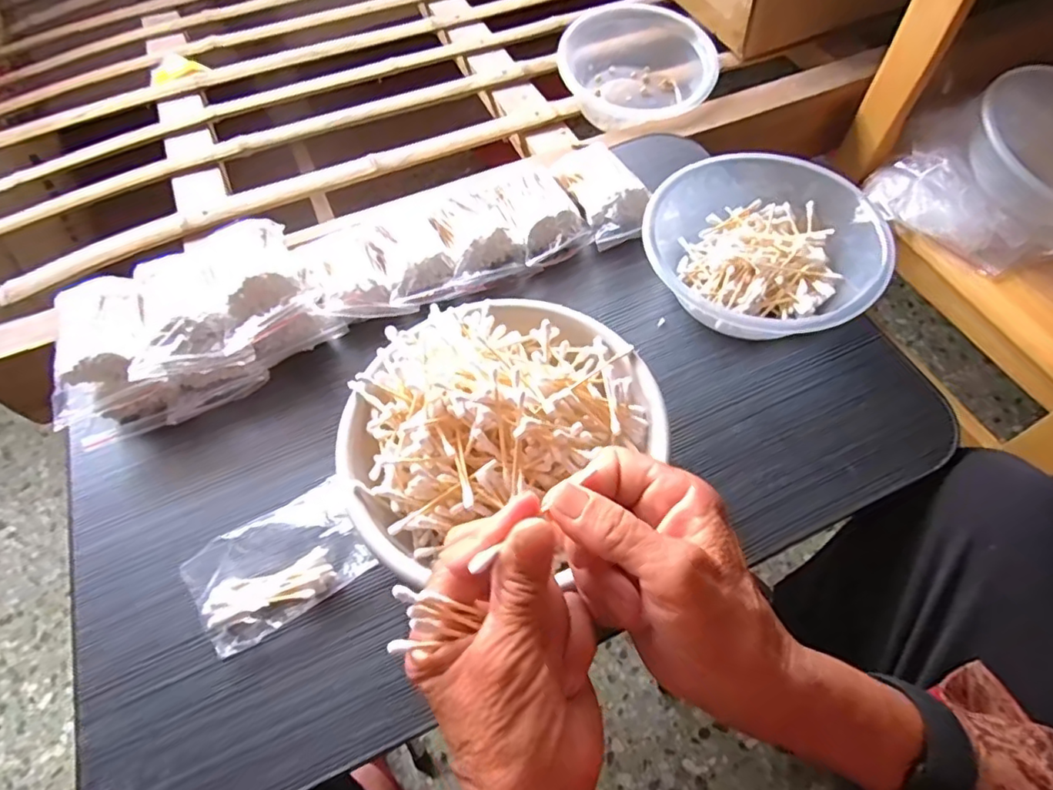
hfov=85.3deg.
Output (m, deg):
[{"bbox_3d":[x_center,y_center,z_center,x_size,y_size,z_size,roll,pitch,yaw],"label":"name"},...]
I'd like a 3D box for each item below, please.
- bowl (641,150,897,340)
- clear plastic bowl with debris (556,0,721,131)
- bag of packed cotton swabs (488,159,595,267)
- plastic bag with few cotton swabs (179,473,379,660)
[{"bbox_3d":[0.177,-0.116,0.441,0.172,0.054,0.152,14,62,11],"label":"bowl"},{"bbox_3d":[0.118,-0.363,0.641,0.162,0.075,0.135,-12,61,-4],"label":"clear plastic bowl with debris"},{"bbox_3d":[0.009,-0.155,0.496,0.063,0.047,0.101,-24,62,-10],"label":"bag of packed cotton swabs"},{"bbox_3d":[-0.156,0.106,0.360,0.103,0.024,0.065,-33,64,-15],"label":"plastic bag with few cotton swabs"}]

